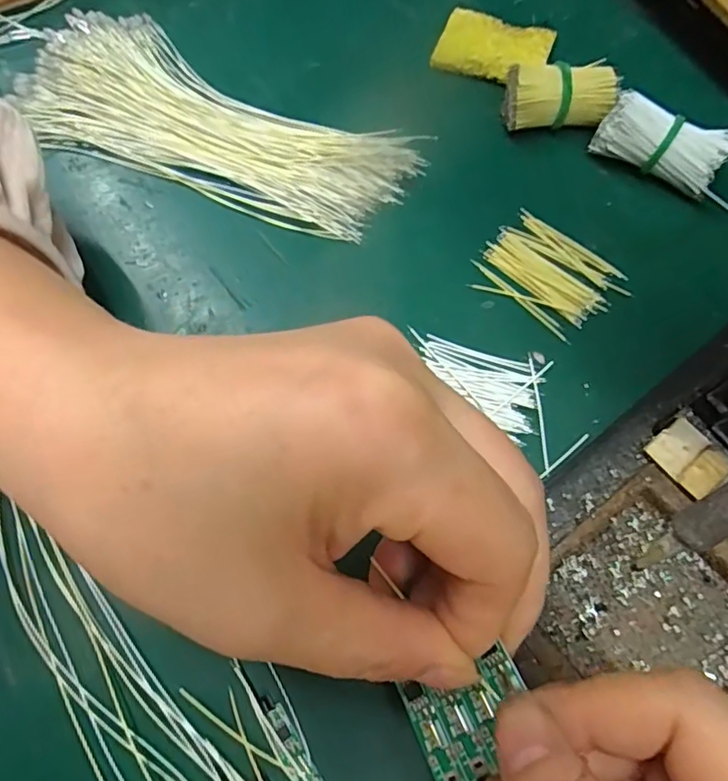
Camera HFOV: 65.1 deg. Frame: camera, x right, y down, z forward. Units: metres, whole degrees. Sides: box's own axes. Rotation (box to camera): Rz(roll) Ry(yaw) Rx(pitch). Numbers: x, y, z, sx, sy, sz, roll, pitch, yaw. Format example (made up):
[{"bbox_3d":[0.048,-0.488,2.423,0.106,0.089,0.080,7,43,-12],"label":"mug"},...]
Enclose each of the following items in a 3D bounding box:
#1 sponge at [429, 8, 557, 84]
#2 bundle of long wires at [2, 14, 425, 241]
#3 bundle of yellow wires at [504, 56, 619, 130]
[{"bbox_3d":[0.064,-0.171,0.286,0.053,0.007,0.037,18,69,9],"label":"sponge"},{"bbox_3d":[-0.072,-0.126,0.267,0.190,0.012,0.077,27,71,12],"label":"bundle of long wires"},{"bbox_3d":[0.087,-0.131,0.259,0.049,0.025,0.019,-3,68,0],"label":"bundle of yellow wires"}]

